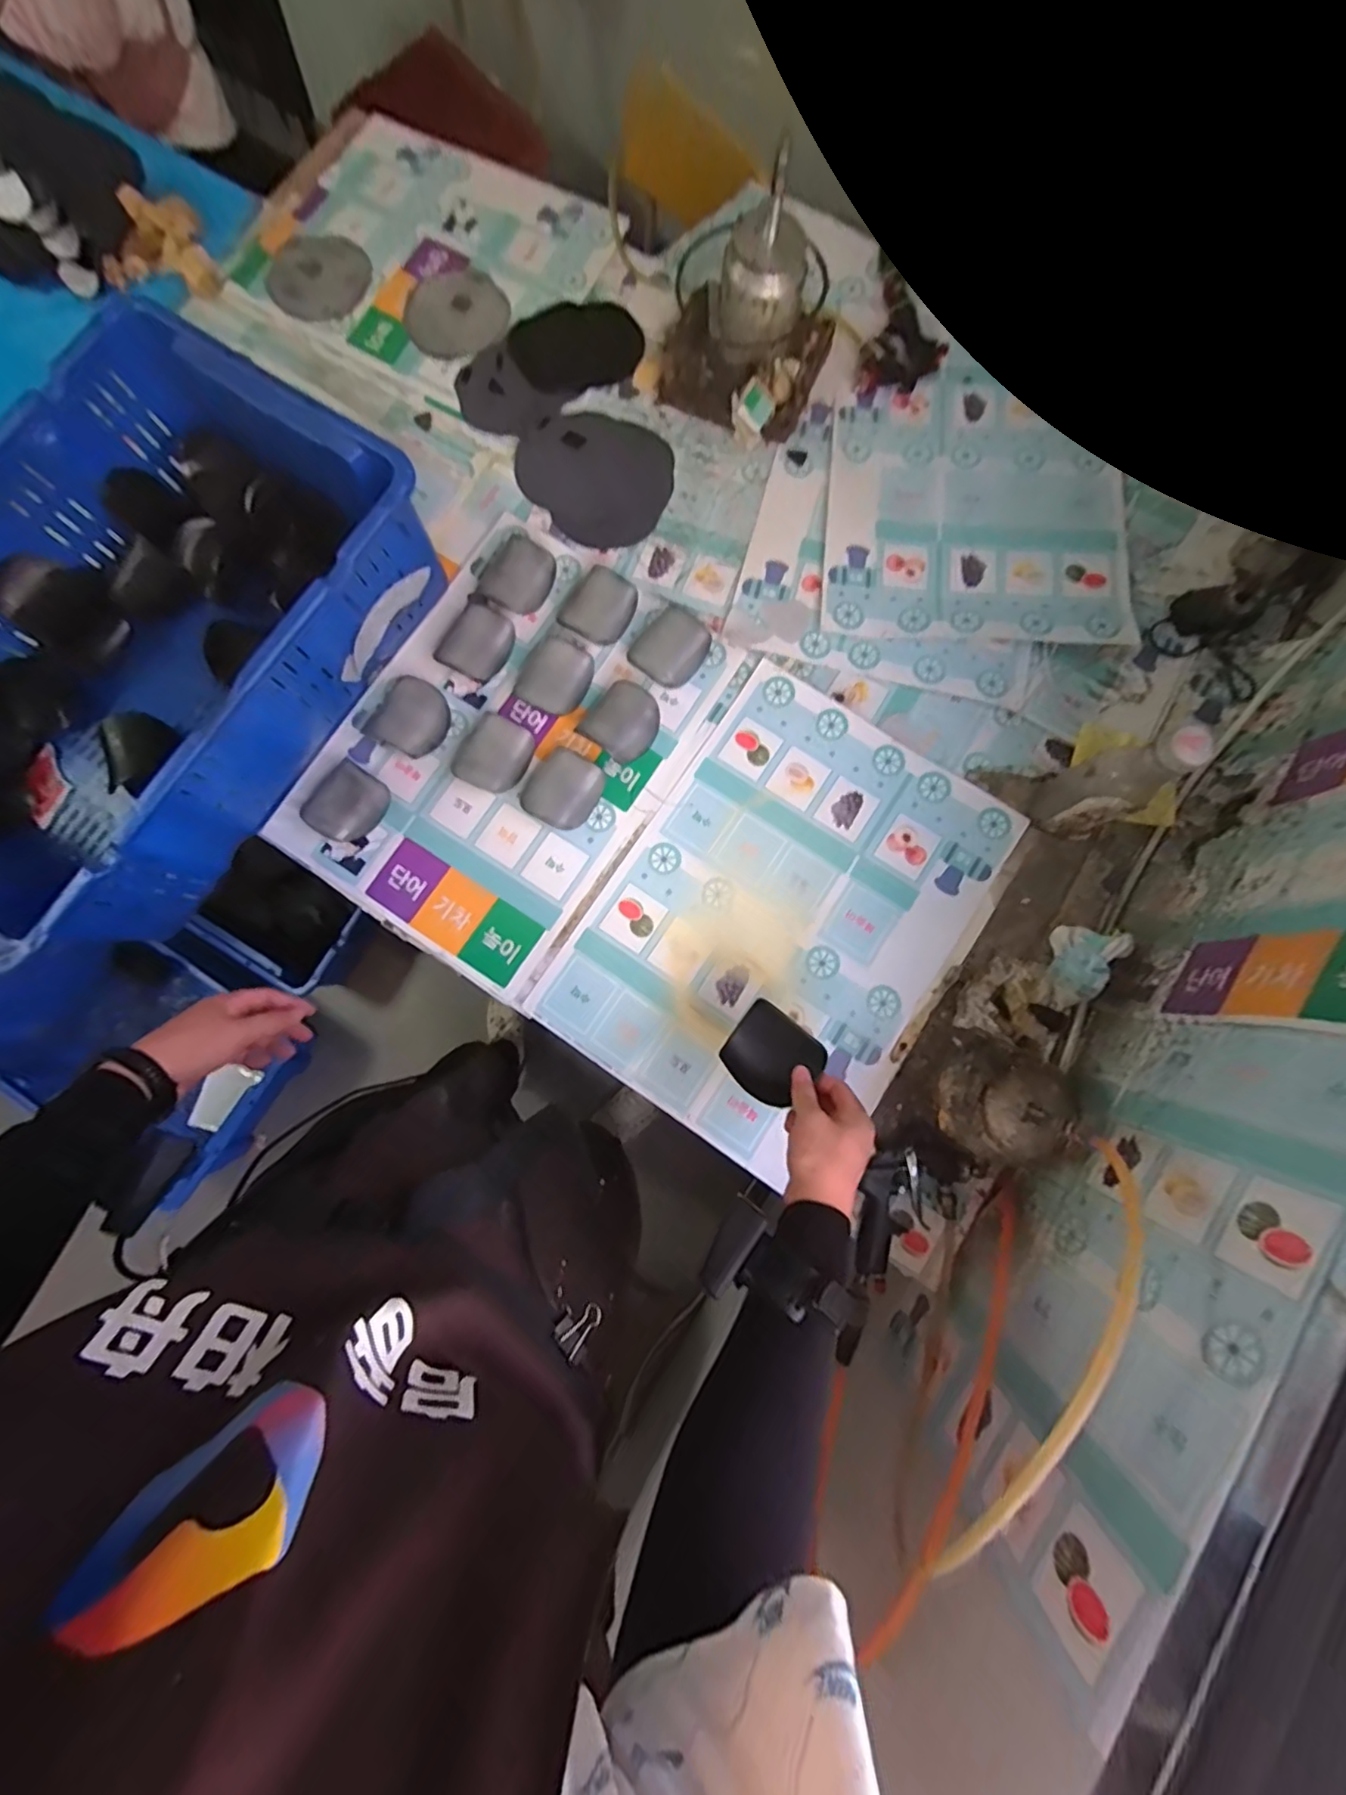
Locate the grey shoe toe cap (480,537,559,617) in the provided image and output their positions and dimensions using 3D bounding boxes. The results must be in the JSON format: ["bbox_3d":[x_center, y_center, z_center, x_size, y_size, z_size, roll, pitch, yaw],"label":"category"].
[{"bbox_3d":[-0.203,-0.416,0.764,0.085,0.039,0.088,27,81,5],"label":"grey shoe toe cap"}]

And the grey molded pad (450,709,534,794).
[{"bbox_3d":[-0.223,-0.175,0.723,0.083,0.034,0.092,28,81,6],"label":"grey molded pad"}]

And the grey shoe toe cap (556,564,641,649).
[{"bbox_3d":[-0.097,-0.369,0.752,0.084,0.039,0.090,30,81,6],"label":"grey shoe toe cap"}]

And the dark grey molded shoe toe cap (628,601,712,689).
[{"bbox_3d":[-0.002,-0.313,0.742,0.079,0.034,0.097,38,82,7],"label":"dark grey molded shoe toe cap"}]

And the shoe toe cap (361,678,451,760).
[{"bbox_3d":[-0.330,-0.226,0.737,0.088,0.029,0.091,31,81,6],"label":"shoe toe cap"}]

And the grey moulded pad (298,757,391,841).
[{"bbox_3d":[-0.395,-0.114,0.712,0.079,0.031,0.091,38,82,7],"label":"grey moulded pad"}]

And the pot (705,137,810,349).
[{"bbox_3d":[0.111,-0.772,0.717,0.144,0.137,0.100,0,81,1],"label":"pot"}]

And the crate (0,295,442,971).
[{"bbox_3d":[-0.626,-0.288,0.680,0.434,0.165,0.644,33,81,6],"label":"crate"}]

